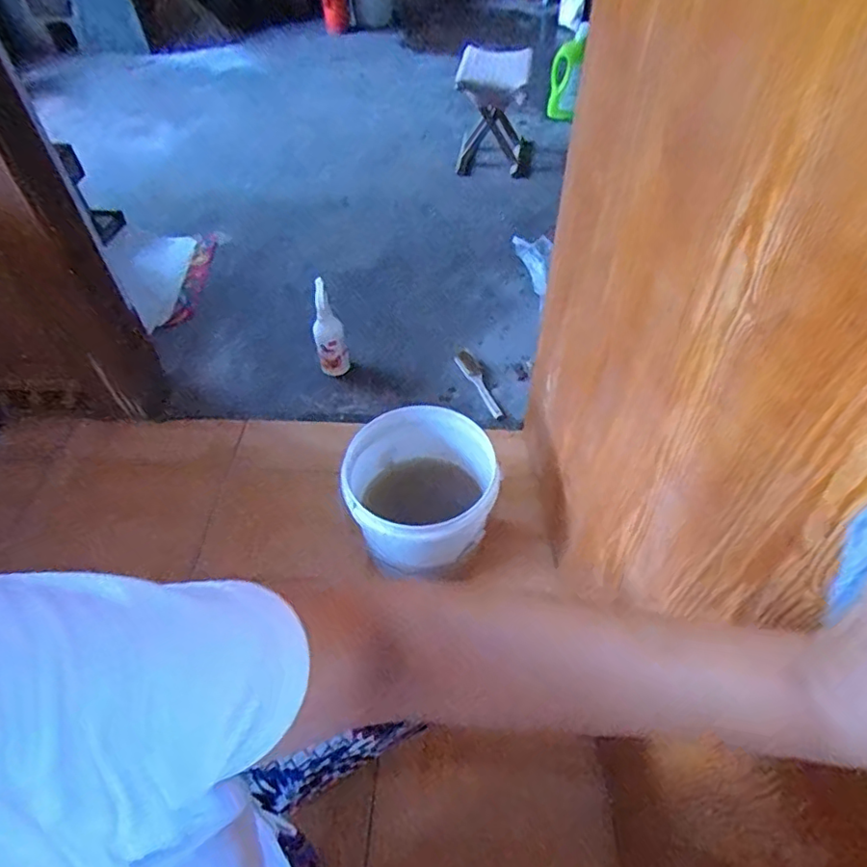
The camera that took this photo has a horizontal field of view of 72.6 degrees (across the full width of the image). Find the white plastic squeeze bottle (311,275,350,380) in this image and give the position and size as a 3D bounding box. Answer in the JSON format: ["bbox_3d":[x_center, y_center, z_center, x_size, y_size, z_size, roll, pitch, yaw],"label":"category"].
[{"bbox_3d":[-0.247,-0.239,1.385,0.072,0.224,0.084,-14,51,-9],"label":"white plastic squeeze bottle"}]

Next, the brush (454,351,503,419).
[{"bbox_3d":[0.109,-0.111,1.338,0.056,0.030,0.208,-23,53,-16],"label":"brush"}]

